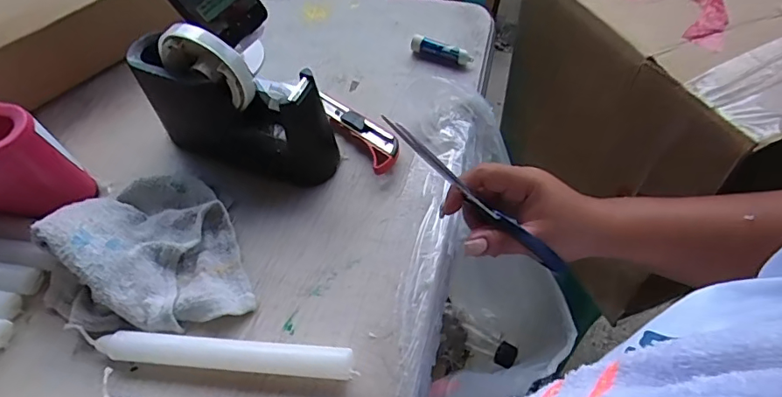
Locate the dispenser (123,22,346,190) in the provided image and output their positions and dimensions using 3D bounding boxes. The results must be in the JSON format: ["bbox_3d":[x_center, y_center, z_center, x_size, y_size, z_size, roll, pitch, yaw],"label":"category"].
[{"bbox_3d":[-0.139,-0.088,0.444,0.181,0.125,0.062,17,59,14],"label":"dispenser"}]

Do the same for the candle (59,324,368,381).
[{"bbox_3d":[-0.135,0.115,0.371,0.215,0.019,0.021,4,56,5],"label":"candle"}]

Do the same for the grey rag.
[{"bbox_3d":[-0.198,0.032,0.412,0.170,0.048,0.145,-1,56,2],"label":"grey rag"}]

